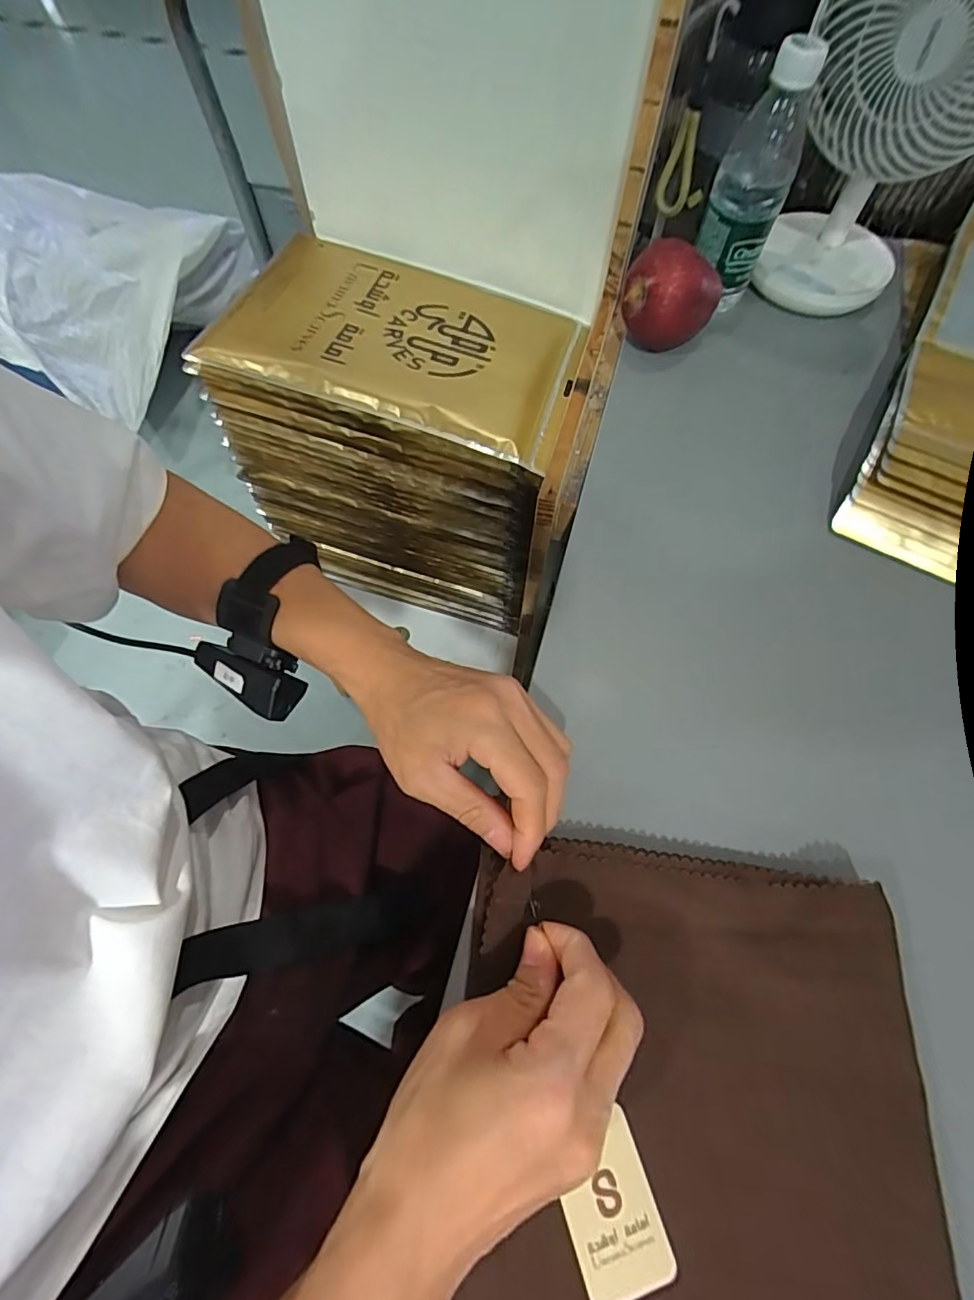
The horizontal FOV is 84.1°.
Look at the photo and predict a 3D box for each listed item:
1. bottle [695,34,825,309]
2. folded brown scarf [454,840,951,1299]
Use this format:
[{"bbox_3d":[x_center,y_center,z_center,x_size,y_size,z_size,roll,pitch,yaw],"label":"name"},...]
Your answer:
[{"bbox_3d":[0.221,-0.386,0.457,0.061,0.175,0.057,18,66,7],"label":"bottle"},{"bbox_3d":[0.087,0.257,0.232,0.212,0.020,0.313,7,64,3],"label":"folded brown scarf"}]

